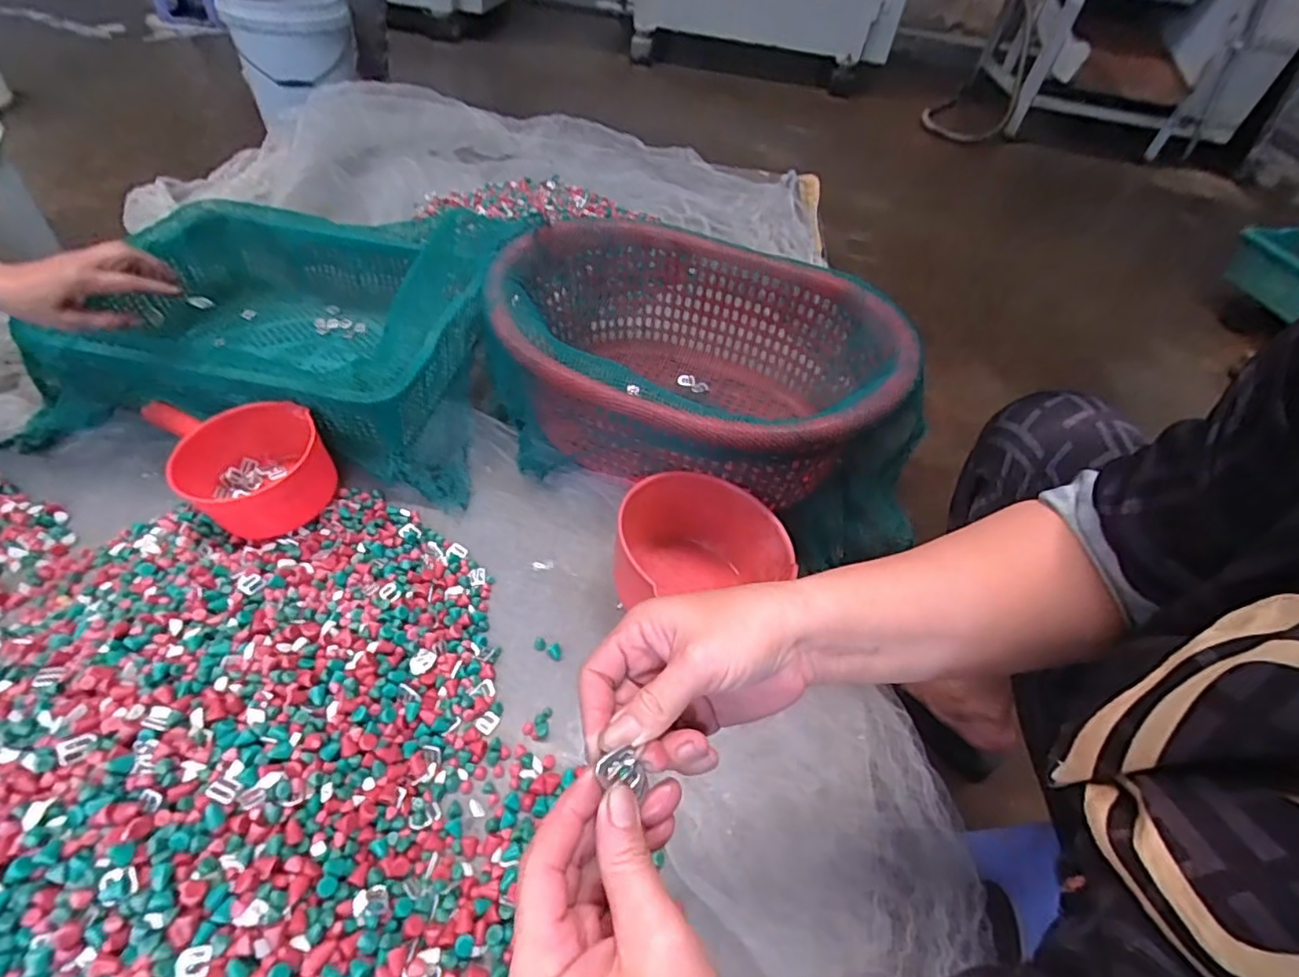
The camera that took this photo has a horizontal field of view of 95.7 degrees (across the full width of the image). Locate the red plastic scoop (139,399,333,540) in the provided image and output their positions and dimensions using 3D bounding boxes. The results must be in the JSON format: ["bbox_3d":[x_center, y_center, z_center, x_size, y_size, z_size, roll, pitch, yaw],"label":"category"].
[{"bbox_3d":[-0.461,-0.034,0.683,0.188,0.081,0.139,34,53,21],"label":"red plastic scoop"}]

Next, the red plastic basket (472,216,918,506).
[{"bbox_3d":[0.054,-0.161,0.803,0.497,0.217,0.380,20,49,10],"label":"red plastic basket"}]

